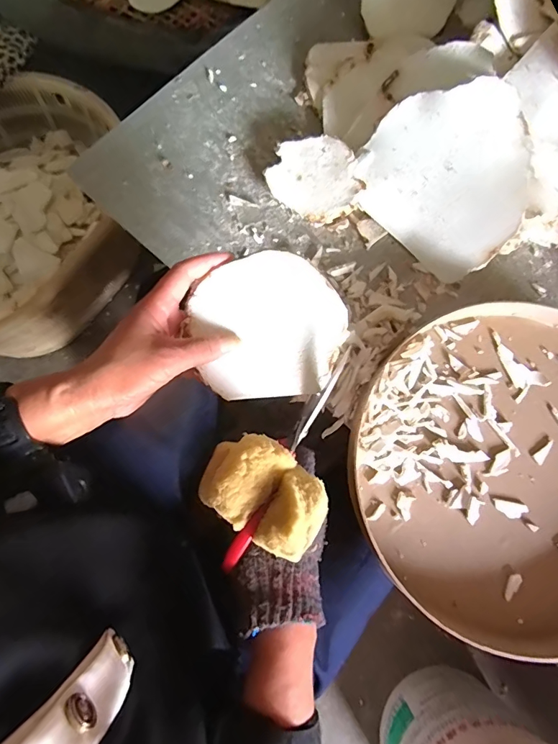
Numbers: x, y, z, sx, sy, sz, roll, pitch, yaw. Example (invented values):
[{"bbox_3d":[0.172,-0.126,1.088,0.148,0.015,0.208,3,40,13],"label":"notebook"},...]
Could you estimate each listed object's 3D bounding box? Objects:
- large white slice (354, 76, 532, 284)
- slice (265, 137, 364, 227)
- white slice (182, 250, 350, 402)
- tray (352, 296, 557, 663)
[{"bbox_3d":[0.167,-0.193,0.418,0.168,0.012,0.150,47,121,6],"label":"large white slice"},{"bbox_3d":[0.042,-0.212,0.464,0.100,0.016,0.086,35,91,8],"label":"slice"},{"bbox_3d":[-0.008,-0.037,0.339,0.121,0.021,0.110,-6,77,-2],"label":"white slice"},{"bbox_3d":[0.220,0.084,0.393,0.286,0.037,0.297,41,79,8],"label":"tray"}]

